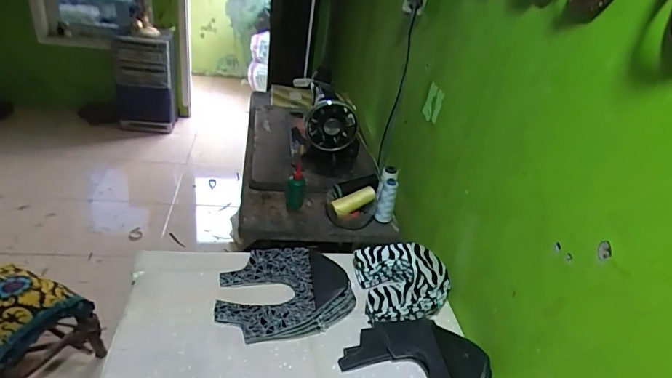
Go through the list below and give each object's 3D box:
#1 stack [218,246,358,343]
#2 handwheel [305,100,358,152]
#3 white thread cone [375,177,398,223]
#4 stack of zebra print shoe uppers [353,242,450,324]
[{"bbox_3d":[-0.094,0.182,0.790,0.248,0.061,0.190,0,33,-15],"label":"stack"},{"bbox_3d":[-0.011,-0.161,1.093,0.133,0.135,0.062,6,32,-7],"label":"handwheel"},{"bbox_3d":[0.124,0.032,1.041,0.043,0.117,0.047,15,32,9],"label":"white thread cone"},{"bbox_3d":[0.131,0.176,0.833,0.159,0.069,0.167,1,32,-14],"label":"stack of zebra print shoe uppers"}]

